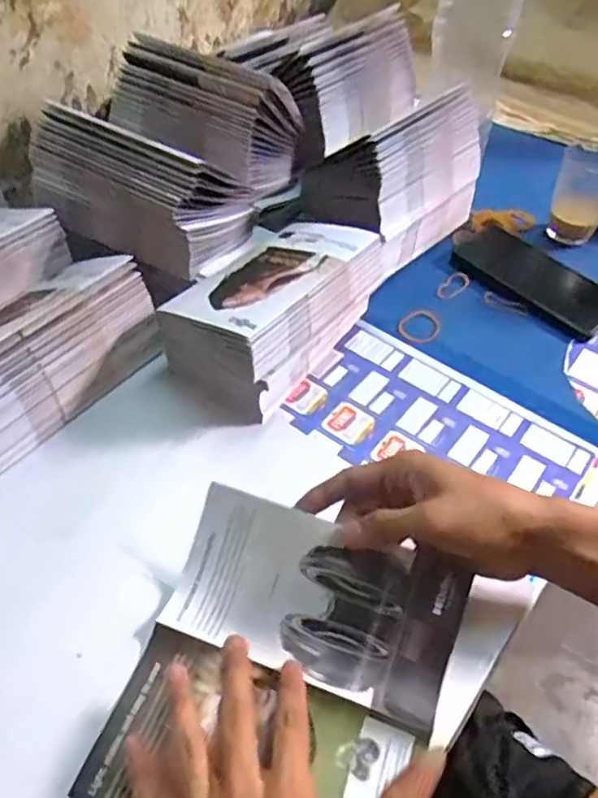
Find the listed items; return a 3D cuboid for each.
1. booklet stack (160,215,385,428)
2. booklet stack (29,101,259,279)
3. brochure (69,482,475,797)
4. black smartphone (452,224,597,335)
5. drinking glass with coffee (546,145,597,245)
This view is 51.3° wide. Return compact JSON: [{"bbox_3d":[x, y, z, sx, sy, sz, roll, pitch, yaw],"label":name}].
[{"bbox_3d":[-0.023,-0.077,0.529,0.117,0.091,0.190,31,54,23],"label":"booklet stack"},{"bbox_3d":[-0.141,-0.196,0.553,0.188,0.089,0.103,23,51,16],"label":"booklet stack"},{"bbox_3d":[-0.008,0.157,0.356,0.171,0.051,0.180,18,50,13],"label":"brochure"},{"bbox_3d":[0.237,-0.131,0.647,0.184,0.017,0.085,38,57,27],"label":"black smartphone"},{"bbox_3d":[0.307,-0.228,0.676,0.058,0.098,0.069,16,49,11],"label":"drinking glass with coffee"}]

